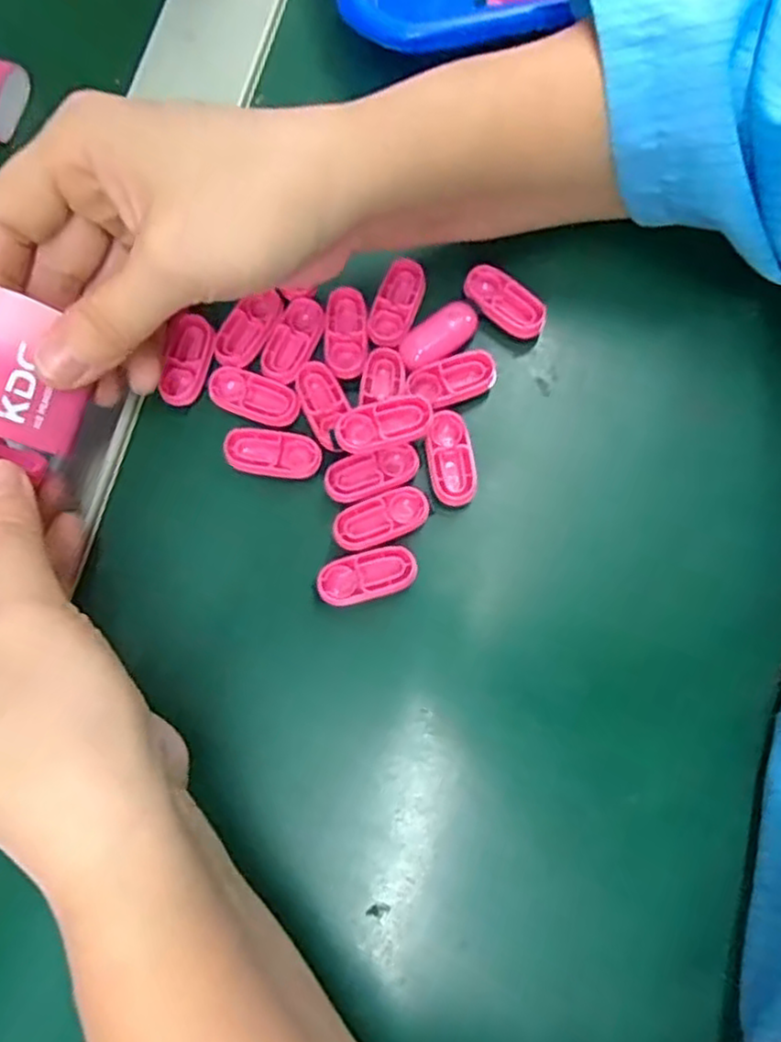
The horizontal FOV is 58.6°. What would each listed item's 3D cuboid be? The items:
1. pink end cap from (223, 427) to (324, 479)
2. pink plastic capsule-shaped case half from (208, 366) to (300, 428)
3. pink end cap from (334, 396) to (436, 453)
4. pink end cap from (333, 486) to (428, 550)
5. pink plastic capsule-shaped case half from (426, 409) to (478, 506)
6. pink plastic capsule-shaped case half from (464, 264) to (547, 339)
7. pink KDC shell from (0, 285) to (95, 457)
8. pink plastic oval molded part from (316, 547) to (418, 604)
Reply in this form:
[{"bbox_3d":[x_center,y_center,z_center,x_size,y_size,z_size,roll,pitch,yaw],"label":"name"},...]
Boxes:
[{"bbox_3d":[-0.042,-0.025,0.249,0.034,0.004,0.016,5,78,3],"label":"pink end cap"},{"bbox_3d":[-0.050,-0.046,0.252,0.034,0.004,0.017,20,79,6],"label":"pink plastic capsule-shaped case half"},{"bbox_3d":[-0.002,-0.034,0.245,0.035,0.012,0.014,-17,78,-2],"label":"pink end cap"},{"bbox_3d":[-0.003,-0.001,0.243,0.034,0.004,0.015,-21,78,-3],"label":"pink end cap"},{"bbox_3d":[0.022,-0.023,0.248,0.015,0.005,0.034,-10,77,-1],"label":"pink plastic capsule-shaped case half"},{"bbox_3d":[0.043,-0.083,0.263,0.034,0.006,0.015,41,82,9],"label":"pink plastic capsule-shaped case half"},{"bbox_3d":[-0.109,-0.042,0.211,0.033,0.015,0.038,26,84,-32],"label":"pink KDC shell"},{"bbox_3d":[-0.008,0.018,0.237,0.034,0.004,0.014,-15,78,-2],"label":"pink plastic oval molded part"}]

